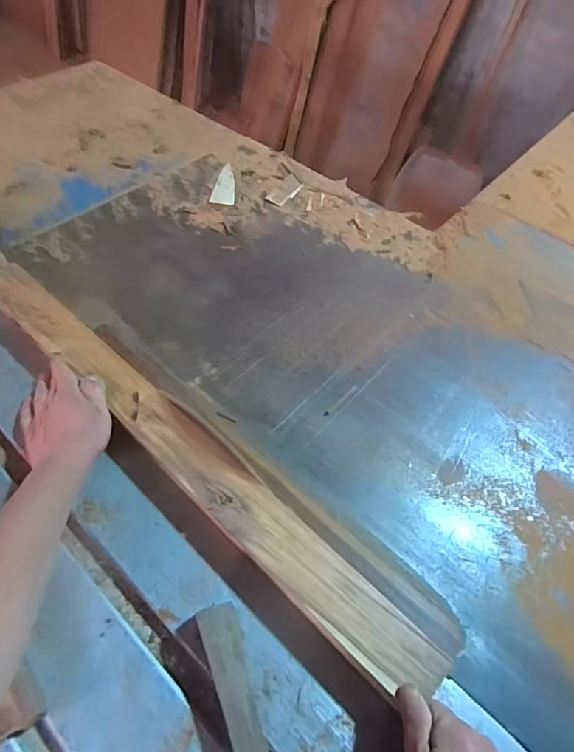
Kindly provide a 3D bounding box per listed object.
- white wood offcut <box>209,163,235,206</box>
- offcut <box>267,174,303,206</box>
[{"bbox_3d":[-0.116,-0.361,0.811,0.043,0.007,0.130,3,55,-2],"label":"white wood offcut"},{"bbox_3d":[-0.001,-0.346,0.805,0.040,0.006,0.088,27,57,15],"label":"offcut"}]

